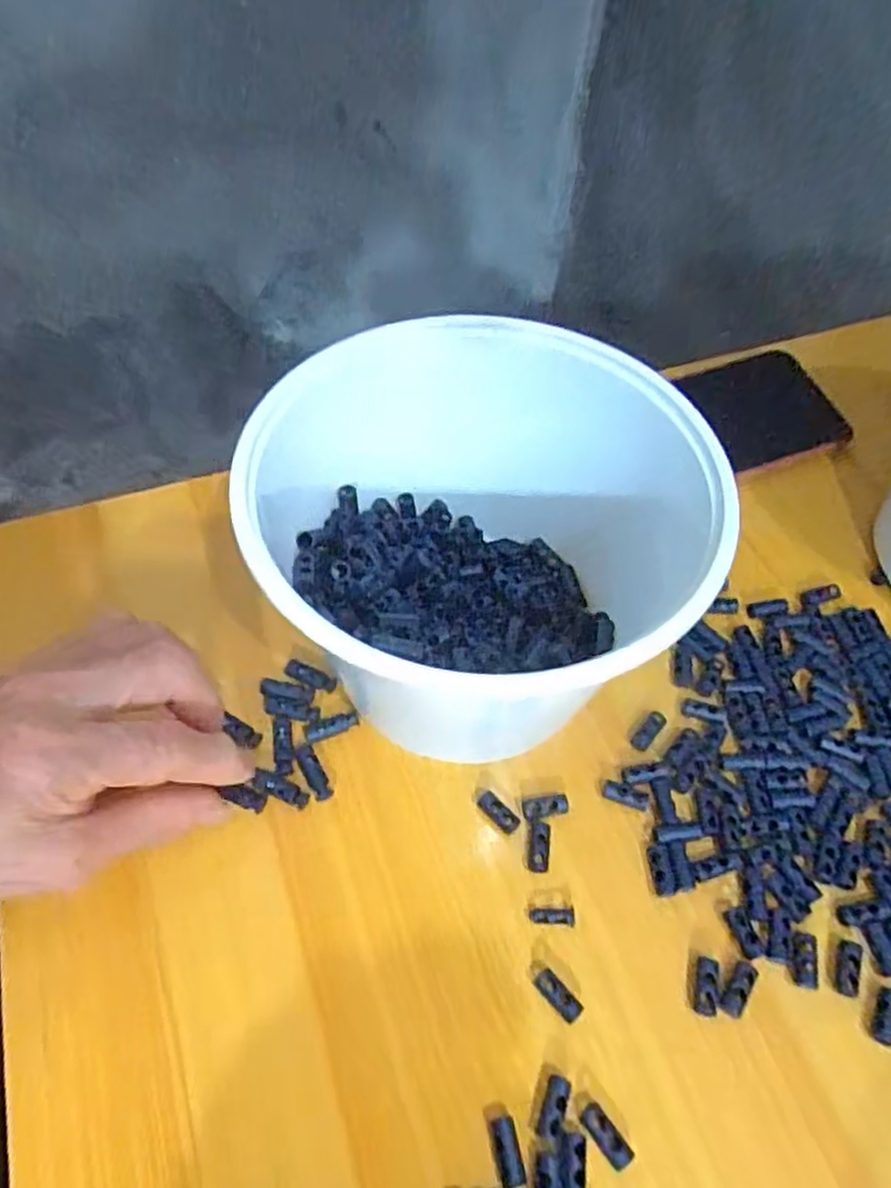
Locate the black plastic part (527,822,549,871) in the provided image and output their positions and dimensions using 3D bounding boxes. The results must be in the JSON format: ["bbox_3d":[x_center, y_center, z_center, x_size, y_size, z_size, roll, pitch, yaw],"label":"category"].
[{"bbox_3d":[0.037,0.100,0.290,0.008,0.004,0.019,8,69,3],"label":"black plastic part"}]

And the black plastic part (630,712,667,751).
[{"bbox_3d":[0.088,0.058,0.318,0.008,0.004,0.020,35,62,20],"label":"black plastic part"}]

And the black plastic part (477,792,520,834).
[{"bbox_3d":[0.021,0.088,0.296,0.019,0.005,0.008,39,63,21],"label":"black plastic part"}]

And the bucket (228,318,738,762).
[{"bbox_3d":[0.012,-0.014,0.290,0.163,0.107,0.164,1,56,-2],"label":"bucket"}]

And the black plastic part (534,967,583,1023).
[{"bbox_3d":[0.040,0.142,0.260,0.008,0.007,0.019,-37,65,-24],"label":"black plastic part"}]

